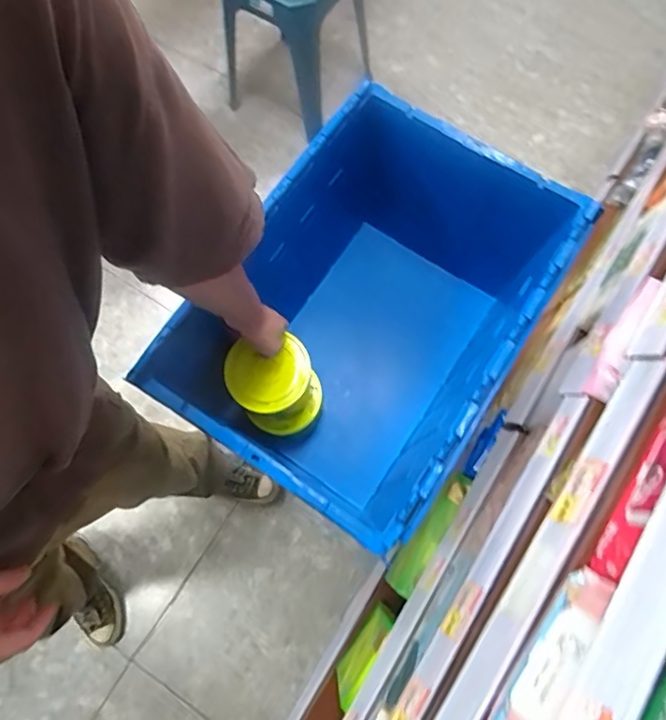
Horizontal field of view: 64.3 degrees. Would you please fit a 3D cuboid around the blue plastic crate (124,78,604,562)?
[{"bbox_3d":[0.068,-0.052,0.939,0.413,0.422,0.595,31,77,9],"label":"blue plastic crate"}]

